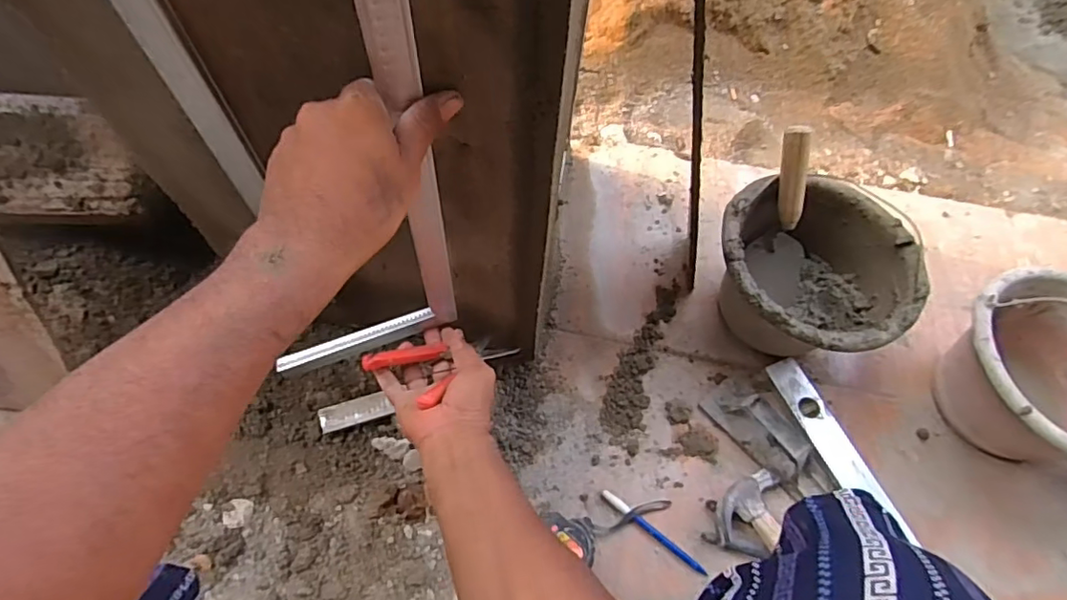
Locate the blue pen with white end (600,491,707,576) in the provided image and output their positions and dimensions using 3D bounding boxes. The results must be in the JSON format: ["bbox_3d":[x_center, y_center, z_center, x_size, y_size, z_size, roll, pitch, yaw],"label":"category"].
[{"bbox_3d":[0.144,0.281,0.689,0.145,0.009,0.012,36,66,15],"label":"blue pen with white end"}]

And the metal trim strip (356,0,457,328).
[{"bbox_3d":[-0.088,-0.096,0.434,0.028,0.490,0.007,-11,64,-9],"label":"metal trim strip"}]

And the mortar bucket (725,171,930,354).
[{"bbox_3d":[0.359,-0.023,0.788,0.236,0.184,0.249,1,62,-3],"label":"mortar bucket"}]

